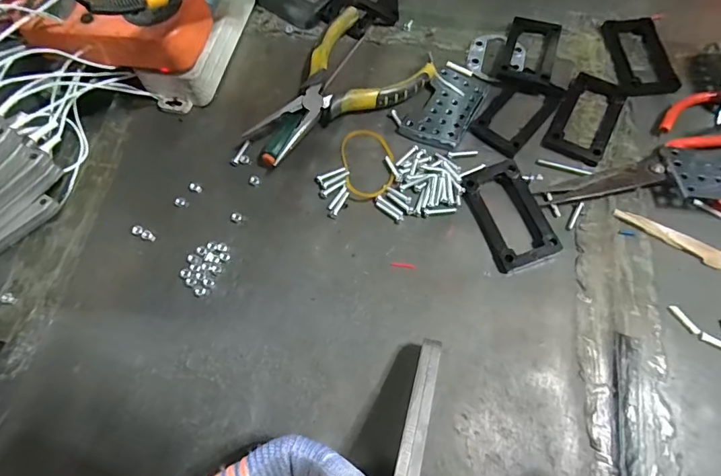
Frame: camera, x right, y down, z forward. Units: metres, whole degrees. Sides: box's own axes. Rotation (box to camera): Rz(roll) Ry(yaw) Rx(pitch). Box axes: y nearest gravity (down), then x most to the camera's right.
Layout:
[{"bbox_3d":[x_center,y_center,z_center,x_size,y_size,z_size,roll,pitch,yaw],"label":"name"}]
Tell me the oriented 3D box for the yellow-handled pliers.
[{"bbox_3d":[-0.023,-0.113,0.341,0.089,0.023,0.144,42,74,17],"label":"yellow-handled pliers"}]

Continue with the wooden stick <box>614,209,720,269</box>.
[{"bbox_3d":[0.214,-0.001,0.298,0.078,0.004,0.012,31,72,14],"label":"wooden stick"}]

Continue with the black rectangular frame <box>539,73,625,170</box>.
[{"bbox_3d":[0.175,-0.093,0.335,0.043,0.007,0.076,28,71,13],"label":"black rectangular frame"}]

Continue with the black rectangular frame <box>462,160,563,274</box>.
[{"bbox_3d":[0.103,-0.017,0.302,0.042,0.010,0.075,-17,67,-5],"label":"black rectangular frame"}]

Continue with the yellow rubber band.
[{"bbox_3d":[0.006,-0.058,0.325,0.037,0.004,0.062,-7,67,-1],"label":"yellow rubber band"}]

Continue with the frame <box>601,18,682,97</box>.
[{"bbox_3d":[0.230,-0.149,0.358,0.049,0.006,0.080,1,67,2],"label":"frame"}]

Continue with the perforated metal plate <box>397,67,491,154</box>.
[{"bbox_3d":[0.068,-0.103,0.342,0.045,0.006,0.073,27,71,13],"label":"perforated metal plate"}]

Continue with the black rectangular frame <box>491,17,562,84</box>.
[{"bbox_3d":[0.139,-0.154,0.361,0.044,0.011,0.065,18,69,10],"label":"black rectangular frame"}]

